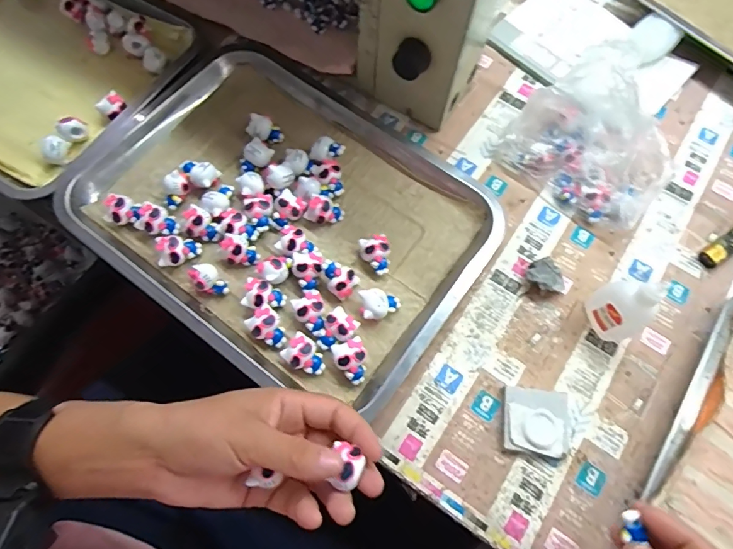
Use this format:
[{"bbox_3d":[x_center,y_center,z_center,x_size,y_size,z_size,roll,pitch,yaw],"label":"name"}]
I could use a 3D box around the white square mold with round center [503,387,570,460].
[{"bbox_3d":[0.137,0.118,0.356,0.054,0.016,0.048,7,70,1],"label":"white square mold with round center"}]

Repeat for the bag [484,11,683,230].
[{"bbox_3d":[0.213,-0.134,0.409,0.150,0.099,0.108,38,73,12],"label":"bag"}]

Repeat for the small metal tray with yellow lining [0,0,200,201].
[{"bbox_3d":[-0.367,-0.232,0.472,0.330,0.031,0.259,29,72,9],"label":"small metal tray with yellow lining"}]

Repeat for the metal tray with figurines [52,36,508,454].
[{"bbox_3d":[-0.071,-0.063,0.413,0.349,0.034,0.271,36,73,11],"label":"metal tray with figurines"}]

